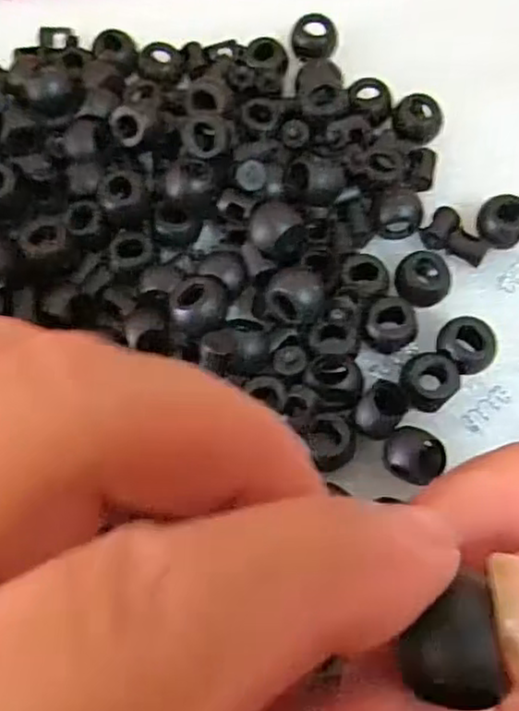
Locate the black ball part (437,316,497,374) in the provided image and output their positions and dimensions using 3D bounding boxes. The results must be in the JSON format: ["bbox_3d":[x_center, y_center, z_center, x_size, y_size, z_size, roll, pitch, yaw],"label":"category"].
[{"bbox_3d":[0.064,-0.003,0.210,0.016,0.010,0.017,-1,69,2],"label":"black ball part"}]

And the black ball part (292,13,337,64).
[{"bbox_3d":[0.021,-0.120,0.258,0.016,0.009,0.016,-1,69,2],"label":"black ball part"}]

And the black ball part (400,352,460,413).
[{"bbox_3d":[0.051,0.008,0.205,0.017,0.011,0.016,-1,69,2],"label":"black ball part"}]

